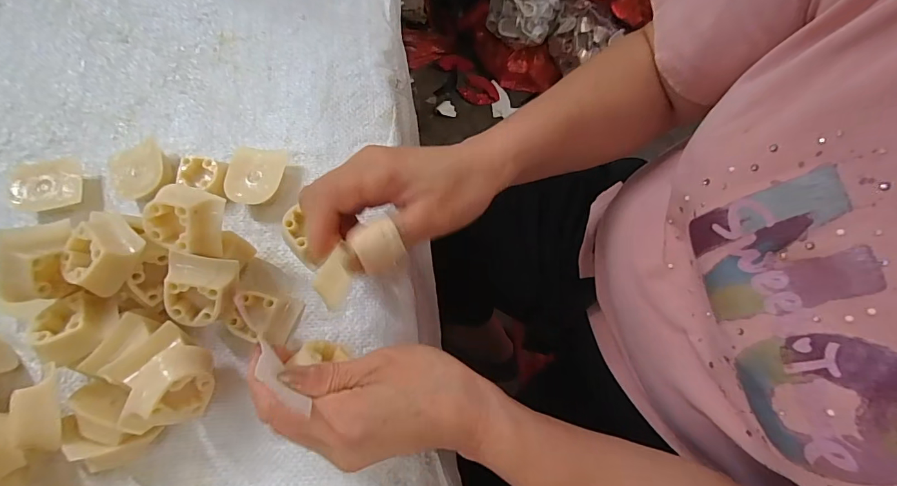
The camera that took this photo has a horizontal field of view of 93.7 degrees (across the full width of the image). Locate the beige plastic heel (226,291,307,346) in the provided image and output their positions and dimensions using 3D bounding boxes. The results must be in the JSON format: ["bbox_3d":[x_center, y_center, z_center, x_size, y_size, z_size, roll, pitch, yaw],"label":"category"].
[{"bbox_3d":[-0.121,0.049,0.276,0.038,0.021,0.030,8,72,2],"label":"beige plastic heel"}]

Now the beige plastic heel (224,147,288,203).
[{"bbox_3d":[-0.142,-0.050,0.309,0.031,0.018,0.050,7,72,2],"label":"beige plastic heel"}]

